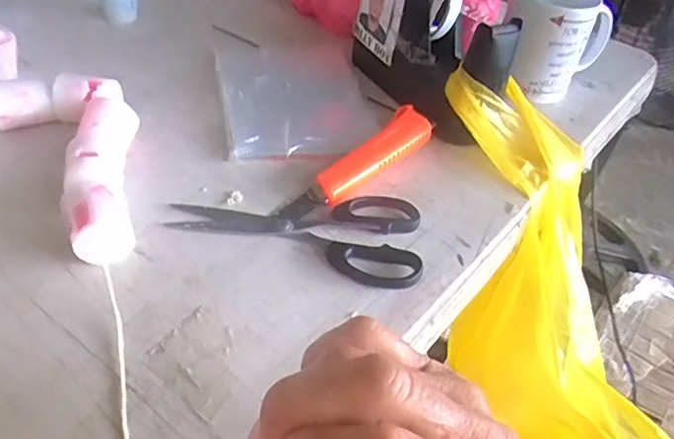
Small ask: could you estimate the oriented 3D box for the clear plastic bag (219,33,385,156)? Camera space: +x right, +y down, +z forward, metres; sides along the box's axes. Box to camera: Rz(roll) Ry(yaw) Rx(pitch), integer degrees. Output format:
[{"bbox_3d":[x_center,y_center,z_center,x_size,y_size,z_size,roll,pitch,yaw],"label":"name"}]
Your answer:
[{"bbox_3d":[-0.038,-0.125,0.537,0.135,0.006,0.216,-4,43,-13],"label":"clear plastic bag"}]

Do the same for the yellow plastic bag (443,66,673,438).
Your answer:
[{"bbox_3d":[0.161,0.049,0.442,0.121,0.110,0.339,-7,75,-12],"label":"yellow plastic bag"}]

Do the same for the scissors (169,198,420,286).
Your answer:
[{"bbox_3d":[-0.025,0.003,0.396,0.166,0.008,0.076,12,42,5],"label":"scissors"}]

